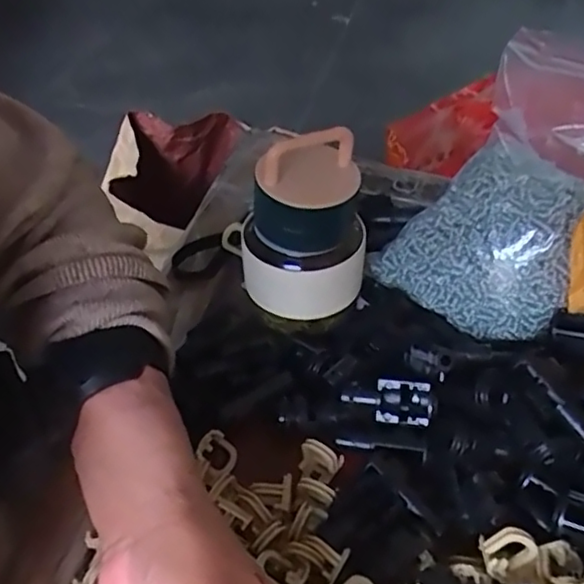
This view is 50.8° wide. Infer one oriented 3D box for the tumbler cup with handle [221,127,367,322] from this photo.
[{"bbox_3d":[0.001,-0.043,0.375,0.087,0.111,0.068,-3,48,-3],"label":"tumbler cup with handle"}]

